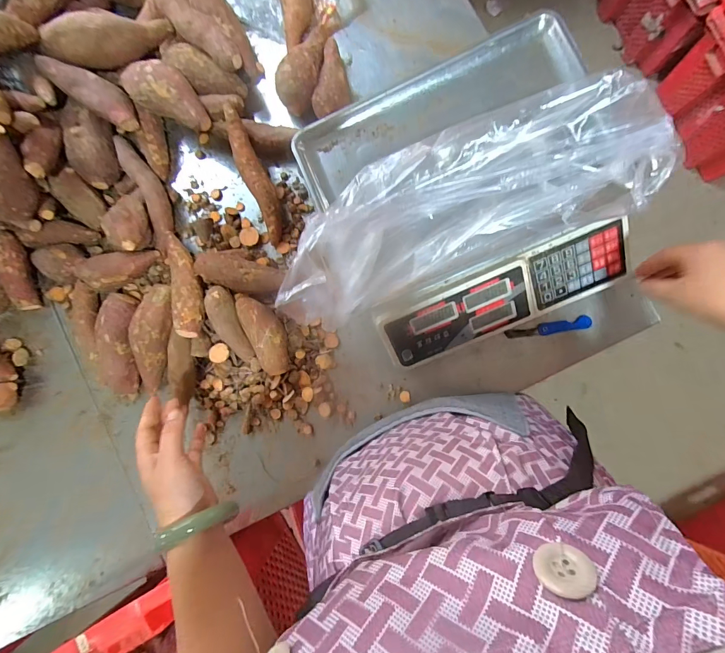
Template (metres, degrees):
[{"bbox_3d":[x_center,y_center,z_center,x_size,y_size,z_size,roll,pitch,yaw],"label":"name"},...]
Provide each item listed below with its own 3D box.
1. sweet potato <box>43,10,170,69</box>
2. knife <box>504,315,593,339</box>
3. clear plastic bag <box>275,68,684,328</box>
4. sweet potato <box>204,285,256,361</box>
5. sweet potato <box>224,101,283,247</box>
[{"bbox_3d":[-0.354,-0.395,0.498,0.177,0.049,0.053,-14,83,-9],"label":"sweet potato"},{"bbox_3d":[0.256,0.003,0.502,0.113,0.013,0.017,-10,83,6],"label":"knife"},{"bbox_3d":[0.090,-0.127,0.369,0.352,0.130,0.136,-21,82,4],"label":"clear plastic bag"},{"bbox_3d":[-0.188,-0.003,0.517,0.036,0.029,0.114,-24,98,4],"label":"sweet potato"},{"bbox_3d":[-0.155,-0.217,0.527,0.036,0.034,0.193,-20,99,5],"label":"sweet potato"}]

